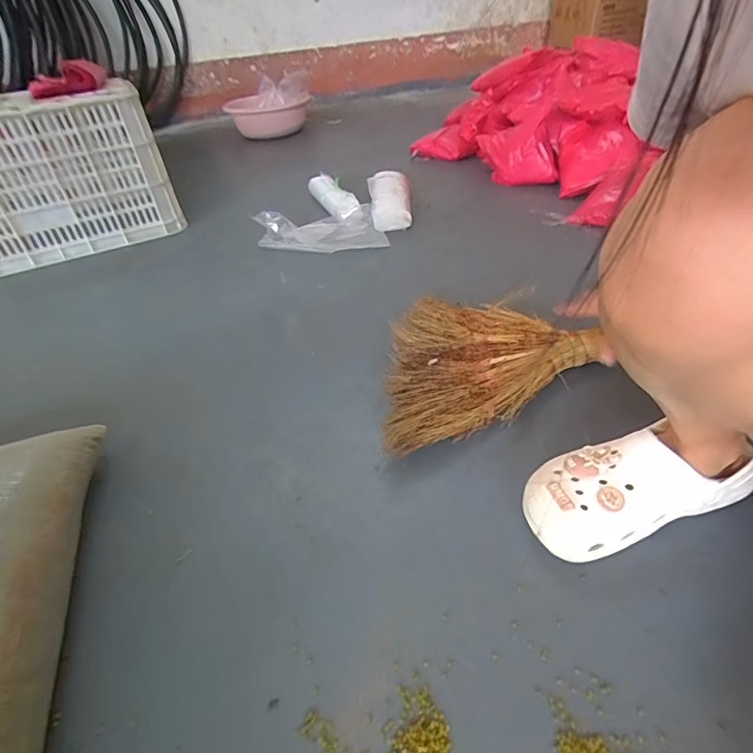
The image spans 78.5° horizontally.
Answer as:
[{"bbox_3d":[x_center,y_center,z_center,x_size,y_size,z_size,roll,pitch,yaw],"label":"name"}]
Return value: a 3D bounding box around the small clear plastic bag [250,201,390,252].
[{"bbox_3d":[-0.134,-0.354,1.108,0.307,0.050,0.180,-3,39,3],"label":"small clear plastic bag"}]

